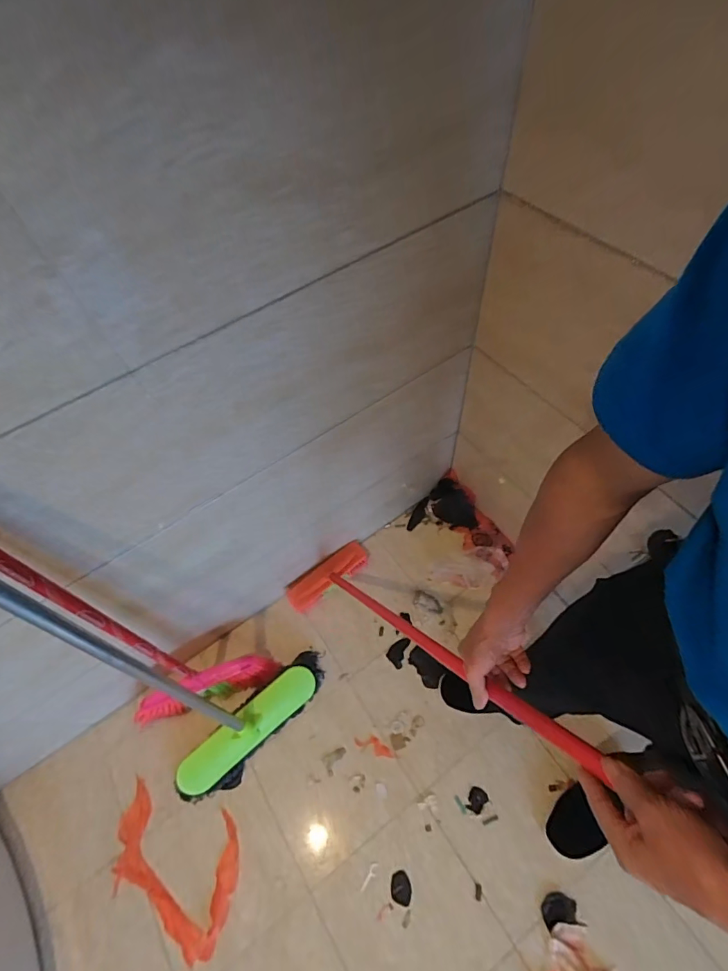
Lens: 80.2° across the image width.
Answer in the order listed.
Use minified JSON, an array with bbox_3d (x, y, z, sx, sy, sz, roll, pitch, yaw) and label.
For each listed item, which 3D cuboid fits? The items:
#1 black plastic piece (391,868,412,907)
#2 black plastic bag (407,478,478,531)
[{"bbox_3d":[0.081,0.880,0.945,0.044,0.005,0.058,-9,60,0],"label":"black plastic piece"},{"bbox_3d":[0.241,0.065,1.370,0.211,0.078,0.149,-5,60,2],"label":"black plastic bag"}]

